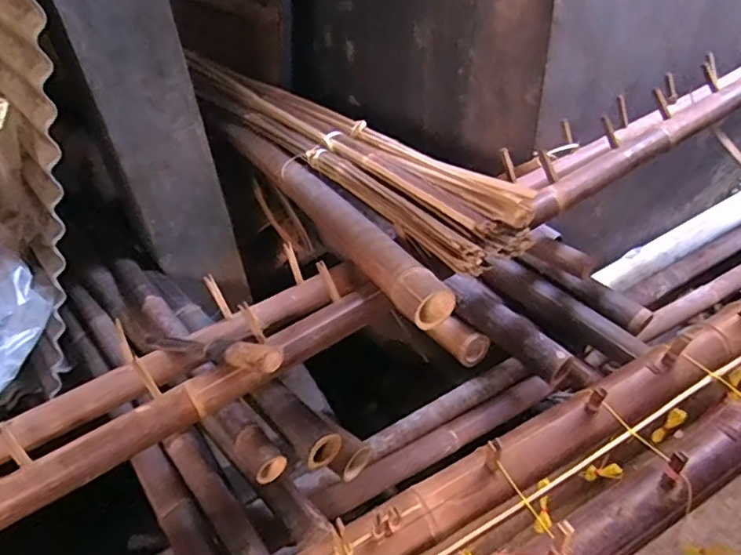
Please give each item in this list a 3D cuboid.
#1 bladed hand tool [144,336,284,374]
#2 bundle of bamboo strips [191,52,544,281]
[{"bbox_3d":[-0.256,0.114,0.888,0.290,0.040,0.045,2,39,34],"label":"bladed hand tool"},{"bbox_3d":[-0.119,-0.323,1.240,0.187,0.066,1.101,-30,46,-25],"label":"bundle of bamboo strips"}]

